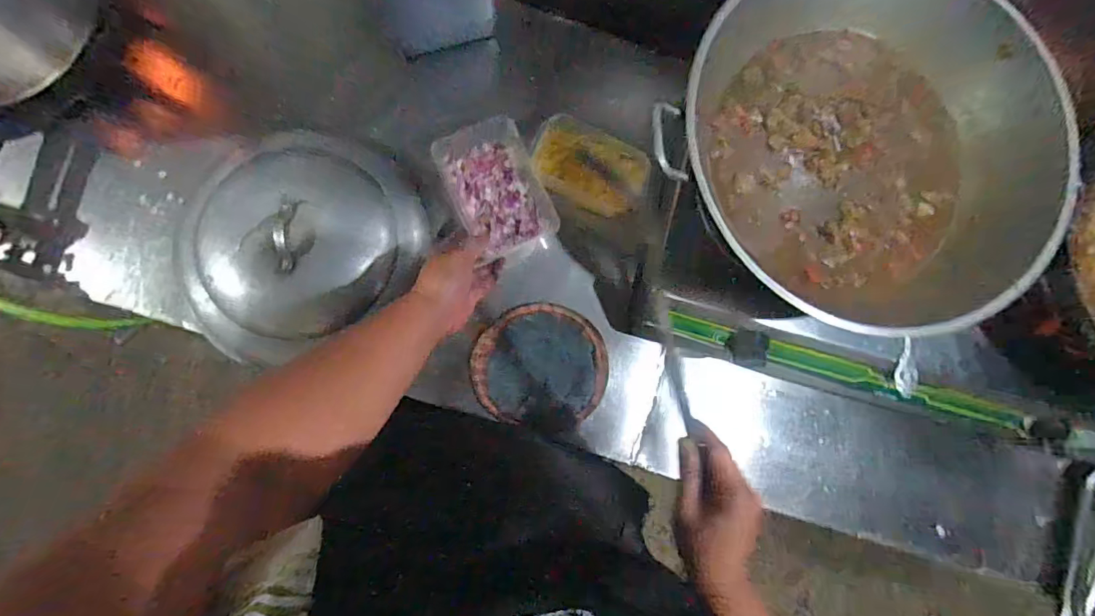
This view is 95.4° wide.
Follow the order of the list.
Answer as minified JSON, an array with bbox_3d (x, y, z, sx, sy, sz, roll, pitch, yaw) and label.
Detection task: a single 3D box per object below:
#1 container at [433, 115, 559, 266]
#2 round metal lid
[{"bbox_3d":[-0.069,-0.164,0.666,0.117,0.052,0.172,-28,88,-7],"label":"container"},{"bbox_3d":[-0.328,-0.102,0.649,0.304,0.075,0.284,0,85,-6],"label":"round metal lid"}]

